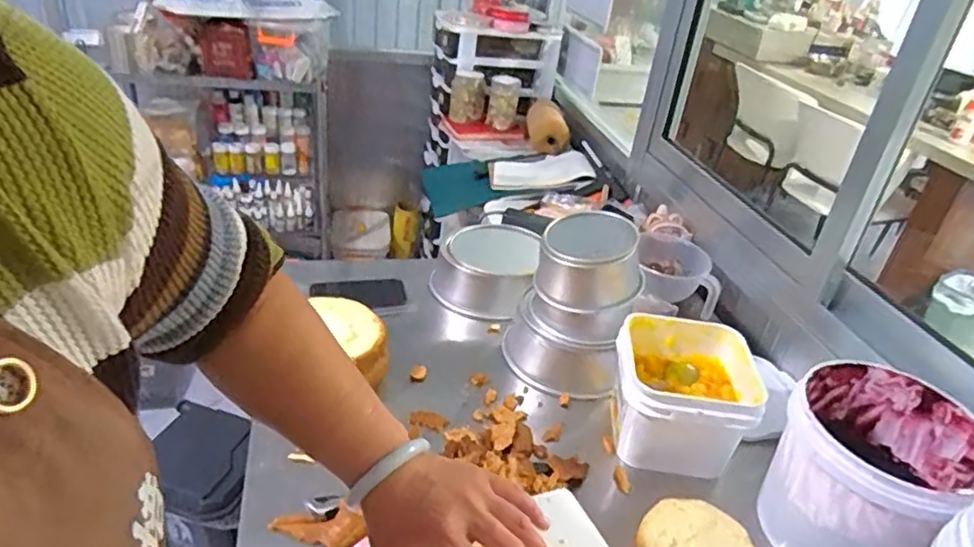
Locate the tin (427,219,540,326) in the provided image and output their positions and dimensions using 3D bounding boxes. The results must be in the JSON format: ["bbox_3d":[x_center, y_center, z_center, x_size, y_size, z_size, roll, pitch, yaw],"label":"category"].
[{"bbox_3d":[0.001,-0.011,1.144,0.176,0.086,0.200,12,32,7],"label":"tin"}]

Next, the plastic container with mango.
[{"bbox_3d":[0.255,0.165,0.864,0.179,0.133,0.172,11,32,6],"label":"plastic container with mango"}]

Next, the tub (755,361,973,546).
[{"bbox_3d":[0.433,0.233,0.744,0.191,0.181,0.182,5,31,-3],"label":"tub"}]

